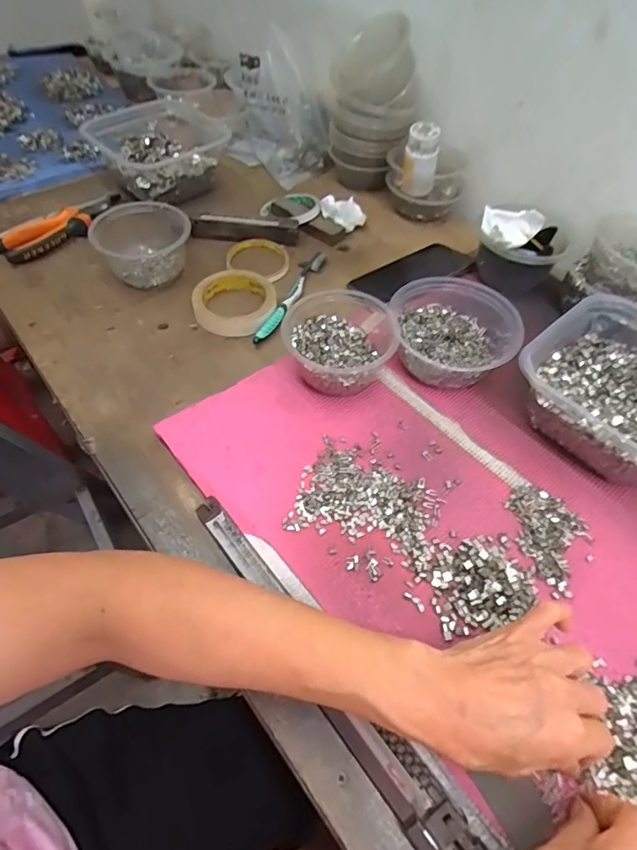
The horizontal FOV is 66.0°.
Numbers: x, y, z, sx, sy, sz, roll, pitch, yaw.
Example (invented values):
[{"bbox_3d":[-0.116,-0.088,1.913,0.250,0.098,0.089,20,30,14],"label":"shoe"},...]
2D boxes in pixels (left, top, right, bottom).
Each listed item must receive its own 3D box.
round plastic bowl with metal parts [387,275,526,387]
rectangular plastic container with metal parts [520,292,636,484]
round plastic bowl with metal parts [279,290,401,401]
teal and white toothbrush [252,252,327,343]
[{"bbox_3d":[0.148,-0.101,0.529,0.144,0.064,0.134,1,54,-1],"label":"round plastic bowl with metal parts"},{"bbox_3d":[0.305,-0.036,0.480,0.185,0.076,0.168,-34,62,-23],"label":"rectangular plastic container with metal parts"},{"bbox_3d":[0.023,-0.090,0.517,0.114,0.061,0.122,1,54,-1],"label":"round plastic bowl with metal parts"},{"bbox_3d":[-0.035,-0.164,0.607,0.025,0.009,0.184,19,56,11],"label":"teal and white toothbrush"}]

